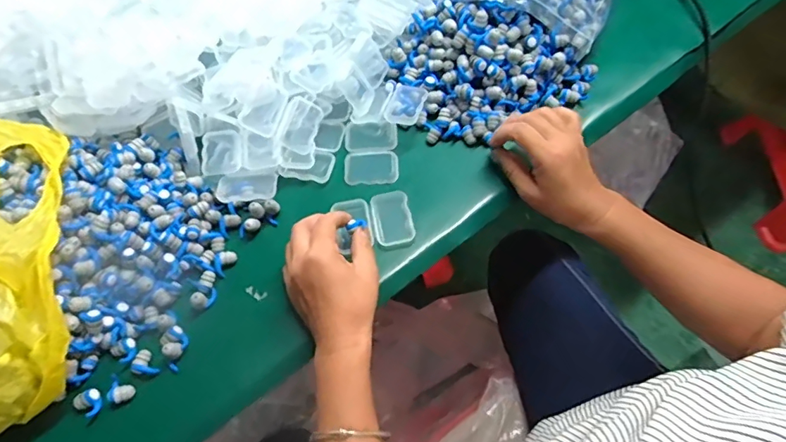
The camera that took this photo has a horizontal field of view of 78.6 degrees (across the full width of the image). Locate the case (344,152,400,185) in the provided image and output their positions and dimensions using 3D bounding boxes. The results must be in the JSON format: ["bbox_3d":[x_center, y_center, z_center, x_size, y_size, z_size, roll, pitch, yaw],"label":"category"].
[{"bbox_3d":[-0.022,-0.055,0.497,0.055,0.012,0.032,-1,63,3],"label":"case"}]

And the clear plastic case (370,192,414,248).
[{"bbox_3d":[0.000,-0.002,0.463,0.036,0.009,0.056,-10,63,-2],"label":"clear plastic case"}]

